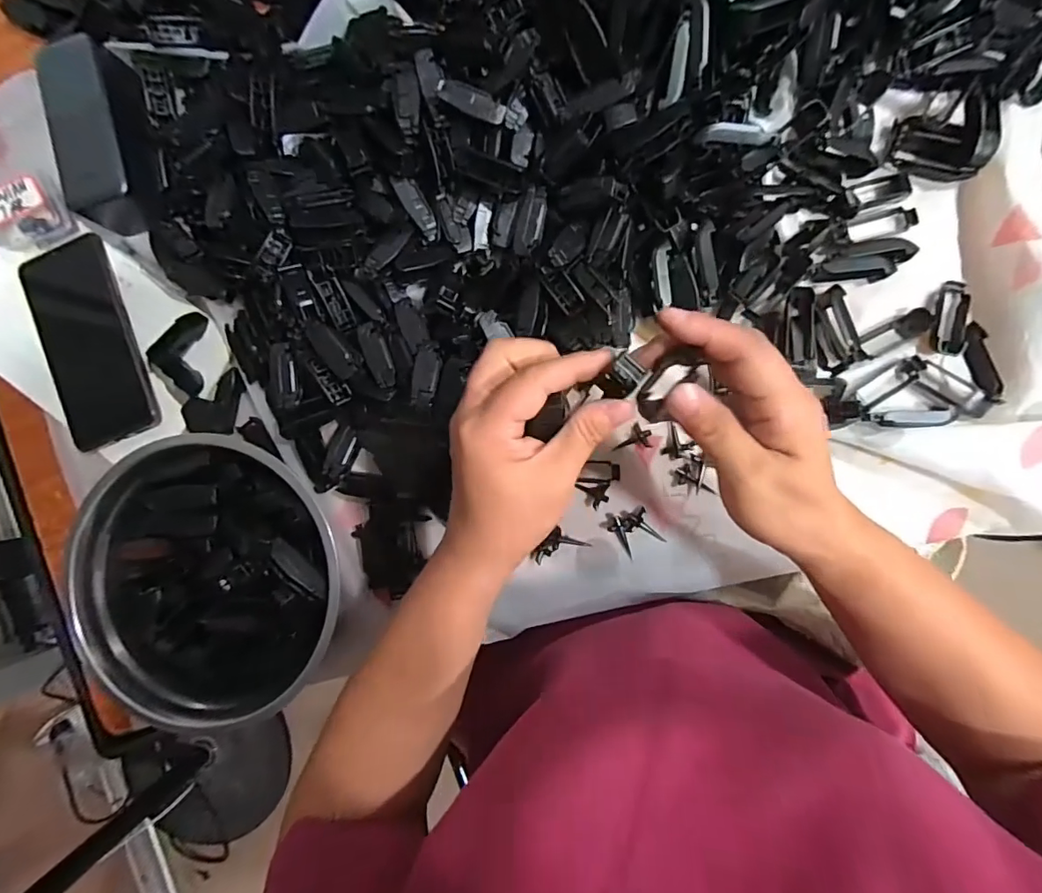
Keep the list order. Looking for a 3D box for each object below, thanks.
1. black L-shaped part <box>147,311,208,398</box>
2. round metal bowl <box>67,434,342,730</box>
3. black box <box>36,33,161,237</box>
[{"bbox_3d":[-0.279,-0.077,0.407,0.040,0.011,0.066,10,92,7],"label":"black L-shaped part"},{"bbox_3d":[-0.225,0.096,0.379,0.196,0.056,0.198,0,90,7],"label":"round metal bowl"},{"bbox_3d":[-0.326,-0.241,0.384,0.060,0.034,0.129,-11,89,7],"label":"black box"}]

